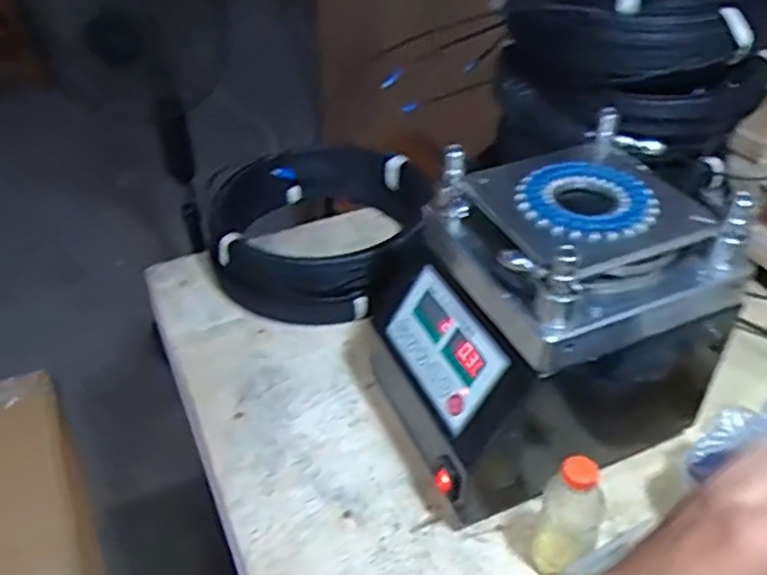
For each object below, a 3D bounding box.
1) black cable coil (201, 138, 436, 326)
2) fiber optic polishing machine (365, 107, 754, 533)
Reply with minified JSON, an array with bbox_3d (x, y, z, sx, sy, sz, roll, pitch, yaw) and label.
[{"bbox_3d":[-0.094,-0.085,1.002,0.283,0.100,0.304,5,40,9],"label":"black cable coil"},{"bbox_3d":[0.165,0.035,0.694,0.293,0.276,0.227,-16,41,-15],"label":"fiber optic polishing machine"}]

